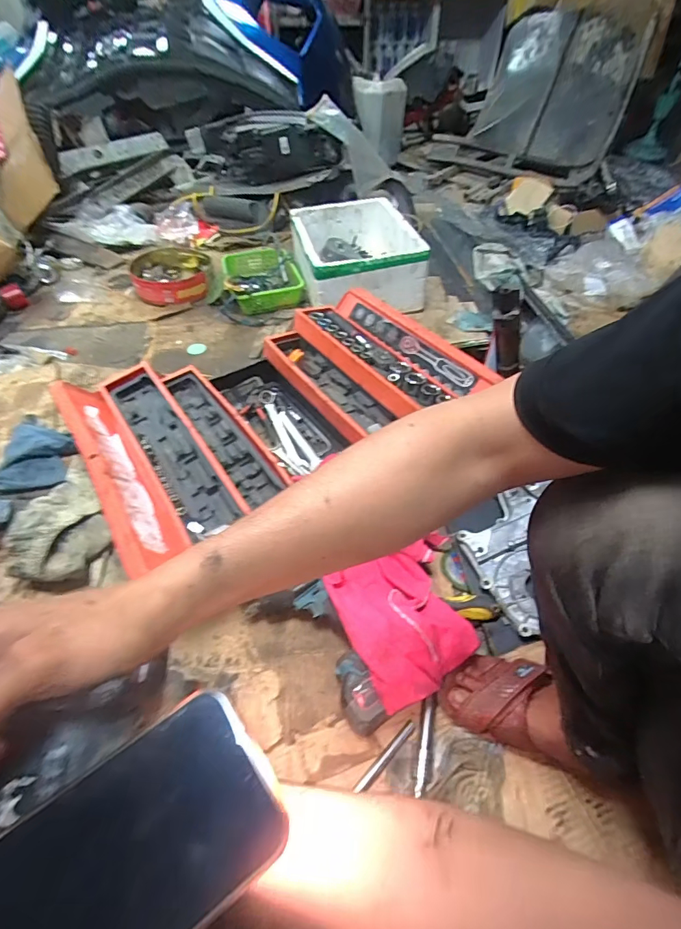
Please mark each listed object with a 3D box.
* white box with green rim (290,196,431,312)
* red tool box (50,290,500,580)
[{"bbox_3d":[0.050,-0.644,1.345,0.365,0.153,0.441,-6,48,-5],"label":"white box with green rim"},{"bbox_3d":[-0.115,-0.091,0.864,0.685,0.191,0.458,-30,55,-24],"label":"red tool box"}]

